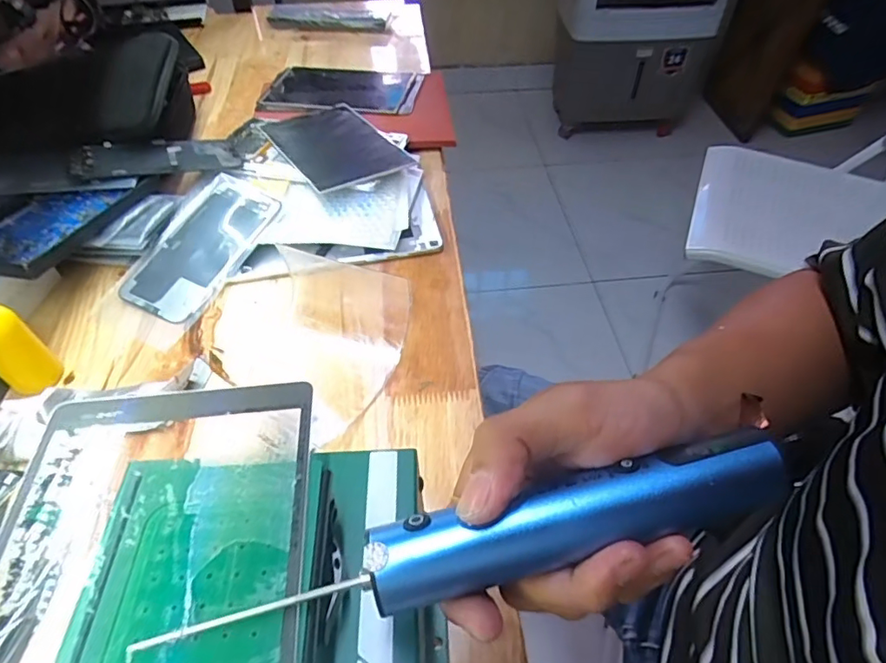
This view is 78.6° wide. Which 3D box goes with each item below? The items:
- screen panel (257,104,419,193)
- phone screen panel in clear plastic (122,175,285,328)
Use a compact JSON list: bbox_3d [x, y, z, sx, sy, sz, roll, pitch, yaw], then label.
[{"bbox_3d":[-0.125,-0.216,0.626,0.122,0.013,0.191,-29,54,-22],"label":"screen panel"},{"bbox_3d":[-0.229,-0.082,0.516,0.075,0.013,0.160,27,64,3],"label":"phone screen panel in clear plastic"}]

